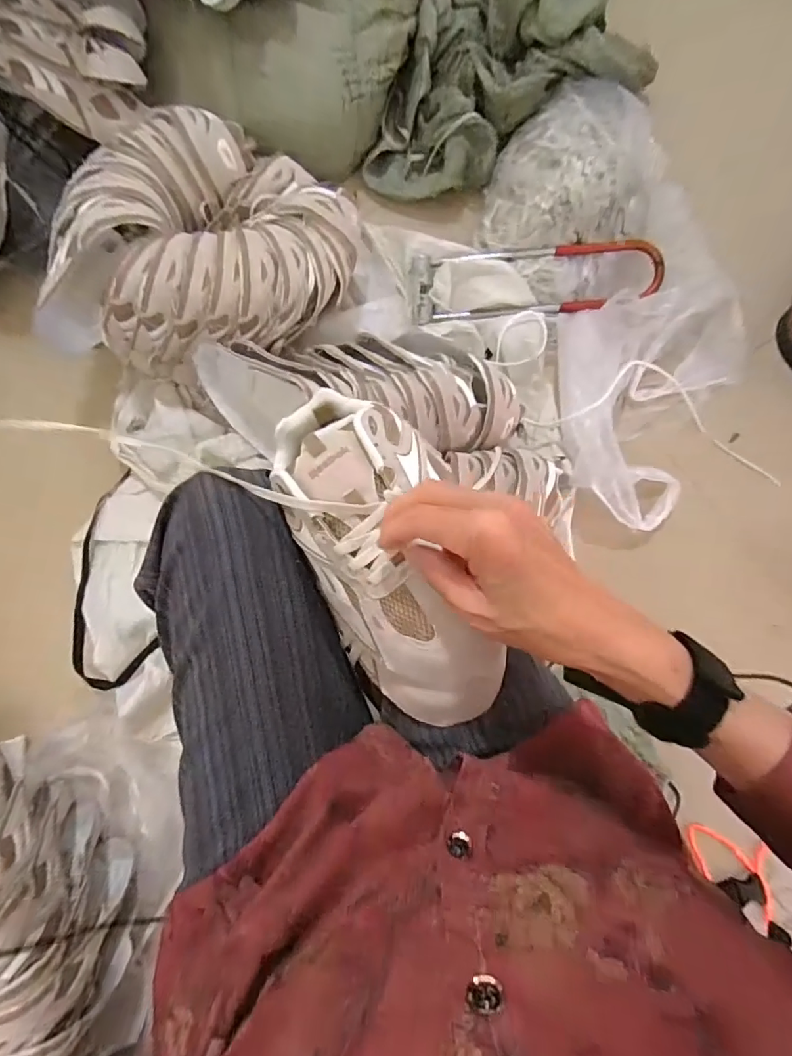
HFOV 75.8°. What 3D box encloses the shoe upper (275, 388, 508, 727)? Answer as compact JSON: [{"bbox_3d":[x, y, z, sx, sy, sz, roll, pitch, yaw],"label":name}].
[{"bbox_3d":[-0.006,0.013,0.376,0.120,0.074,0.258,-23,82,-3],"label":"shoe upper"}]

